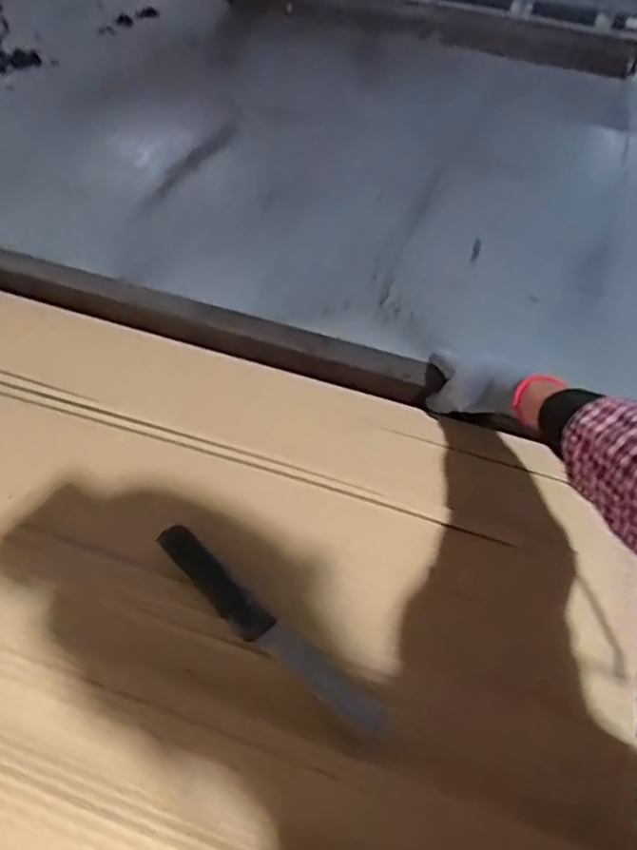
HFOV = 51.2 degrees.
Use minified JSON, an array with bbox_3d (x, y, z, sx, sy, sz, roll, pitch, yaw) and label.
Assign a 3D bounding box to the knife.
[{"bbox_3d":[-0.043,0.155,0.526,0.230,0.022,0.031,33,55,26],"label":"knife"}]

